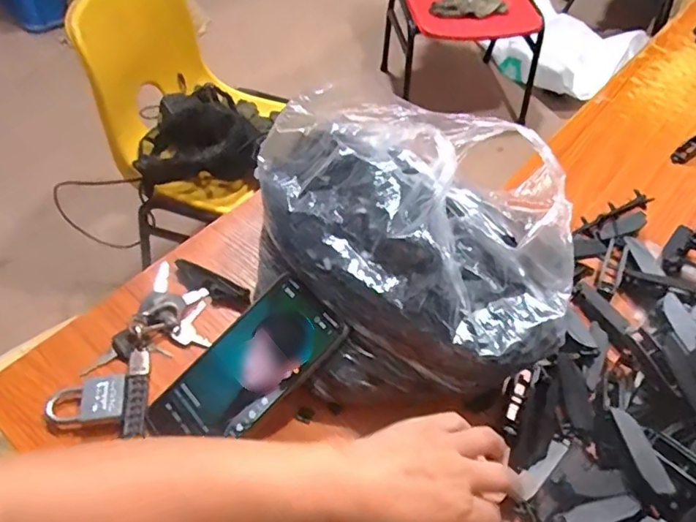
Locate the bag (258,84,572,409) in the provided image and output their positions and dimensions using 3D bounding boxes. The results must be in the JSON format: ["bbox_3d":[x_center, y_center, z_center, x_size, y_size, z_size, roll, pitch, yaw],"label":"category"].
[{"bbox_3d":[0.055,-0.023,0.505,0.261,0.142,0.275,3,51,0],"label":"bag"}]

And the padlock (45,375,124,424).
[{"bbox_3d":[-0.212,0.112,0.451,0.060,0.012,0.037,-9,59,1],"label":"padlock"}]

